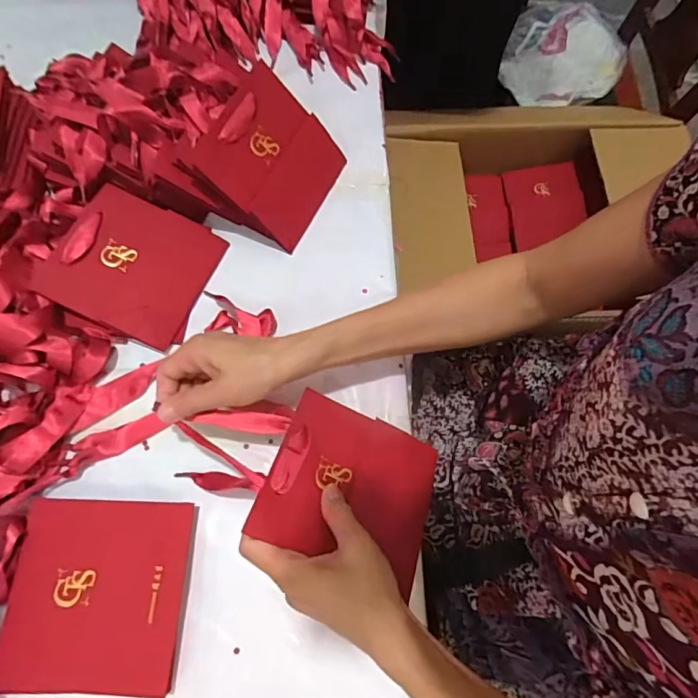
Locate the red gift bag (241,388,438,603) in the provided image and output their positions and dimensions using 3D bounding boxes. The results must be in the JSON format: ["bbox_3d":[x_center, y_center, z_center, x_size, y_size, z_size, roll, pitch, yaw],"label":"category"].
[{"bbox_3d":[0.003,0.111,0.389,0.134,0.011,0.132,25,48,-3],"label":"red gift bag"}]

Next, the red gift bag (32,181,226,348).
[{"bbox_3d":[-0.222,-0.089,0.486,0.146,0.008,0.141,24,70,-11],"label":"red gift bag"}]

